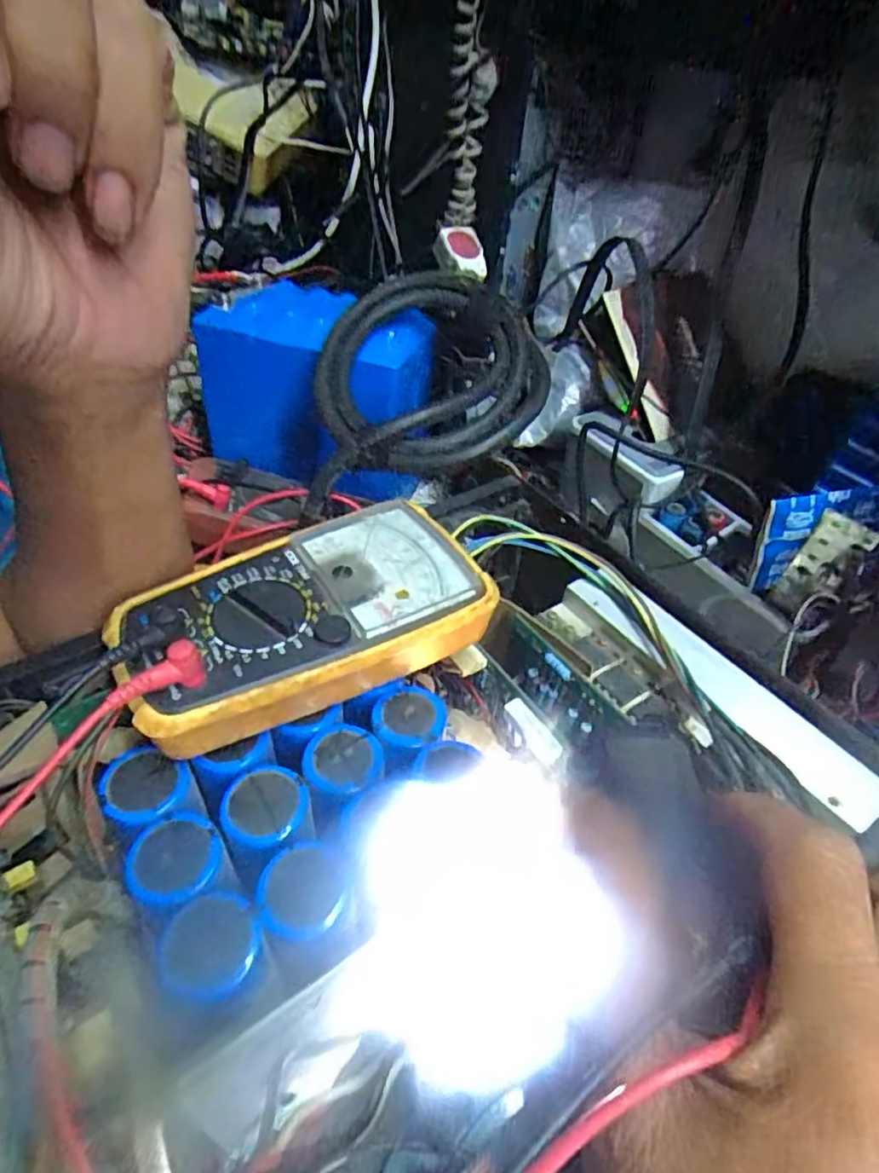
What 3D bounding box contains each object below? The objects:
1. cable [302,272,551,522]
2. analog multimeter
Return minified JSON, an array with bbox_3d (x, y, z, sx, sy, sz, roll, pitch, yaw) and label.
[{"bbox_3d":[-0.009,-0.149,0.456,0.170,0.030,0.191,-4,63,4],"label":"cable"},{"bbox_3d":[-0.059,0.013,0.288,0.156,0.044,0.082,-19,48,-26],"label":"analog multimeter"}]

